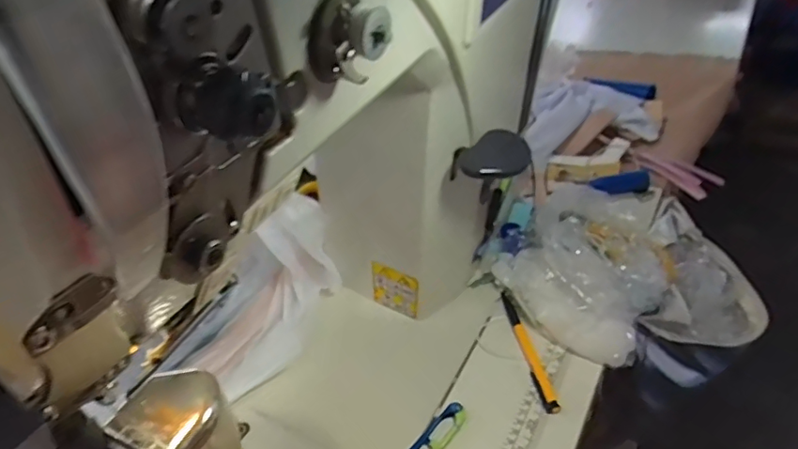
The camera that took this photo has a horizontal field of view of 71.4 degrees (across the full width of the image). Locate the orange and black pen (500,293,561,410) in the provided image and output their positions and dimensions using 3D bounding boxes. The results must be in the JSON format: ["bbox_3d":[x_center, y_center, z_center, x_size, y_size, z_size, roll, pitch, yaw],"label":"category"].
[{"bbox_3d":[0.121,0.115,0.521,0.015,0.009,0.134,-9,39,-2],"label":"orange and black pen"}]

